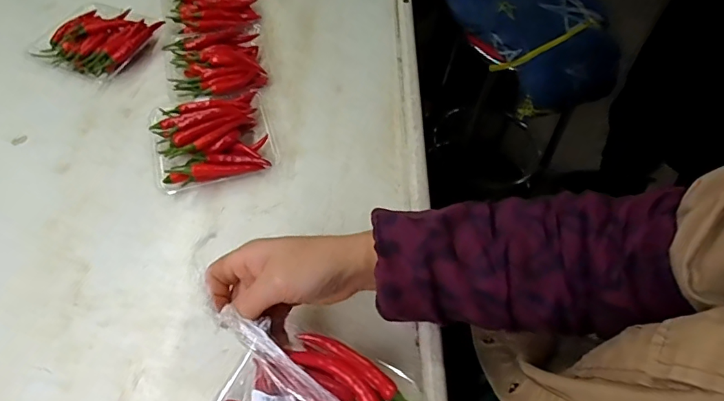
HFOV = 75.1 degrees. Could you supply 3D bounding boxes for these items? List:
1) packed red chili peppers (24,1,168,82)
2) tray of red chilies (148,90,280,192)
[{"bbox_3d":[-0.336,-0.208,0.604,0.118,0.028,0.124,22,57,12],"label":"packed red chili peppers"},{"bbox_3d":[-0.164,-0.069,0.512,0.125,0.035,0.114,-15,57,-13],"label":"tray of red chilies"}]

